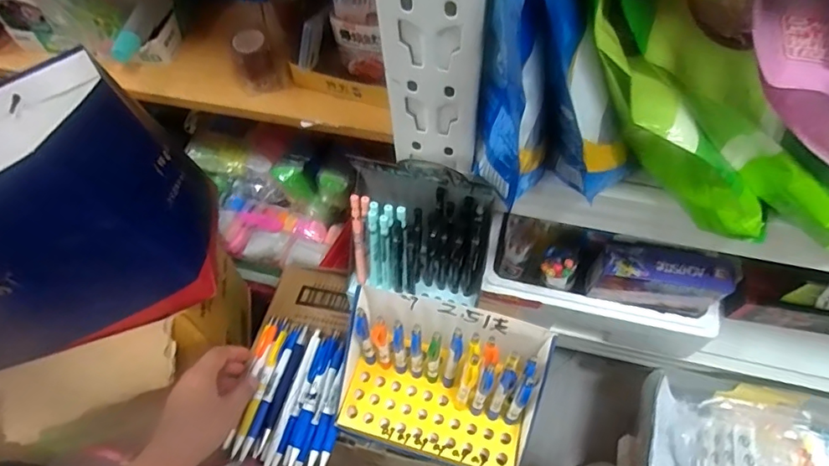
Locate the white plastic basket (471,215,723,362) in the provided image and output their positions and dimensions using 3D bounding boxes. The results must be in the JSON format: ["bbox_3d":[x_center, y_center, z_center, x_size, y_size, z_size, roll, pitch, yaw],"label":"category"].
[{"bbox_3d":[0.257,0.081,0.767,0.319,0.124,0.154,9,62,8],"label":"white plastic basket"}]

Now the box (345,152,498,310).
[{"bbox_3d":[0.003,0.001,0.535,0.150,0.146,0.089,12,62,10],"label":"box"}]

